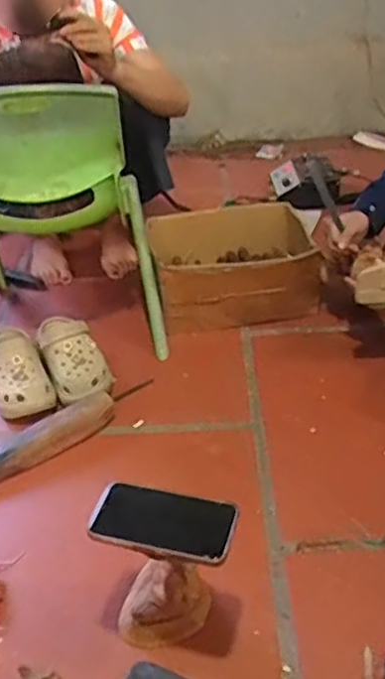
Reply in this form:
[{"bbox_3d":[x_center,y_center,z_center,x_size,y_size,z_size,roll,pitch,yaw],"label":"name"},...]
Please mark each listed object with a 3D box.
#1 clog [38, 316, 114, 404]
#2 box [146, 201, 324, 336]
[{"bbox_3d":[-0.212,0.026,1.146,0.092,0.085,0.220,-18,36,-21],"label":"clog"},{"bbox_3d":[0.077,-0.156,1.339,0.315,0.157,0.272,-9,34,-8],"label":"box"}]

